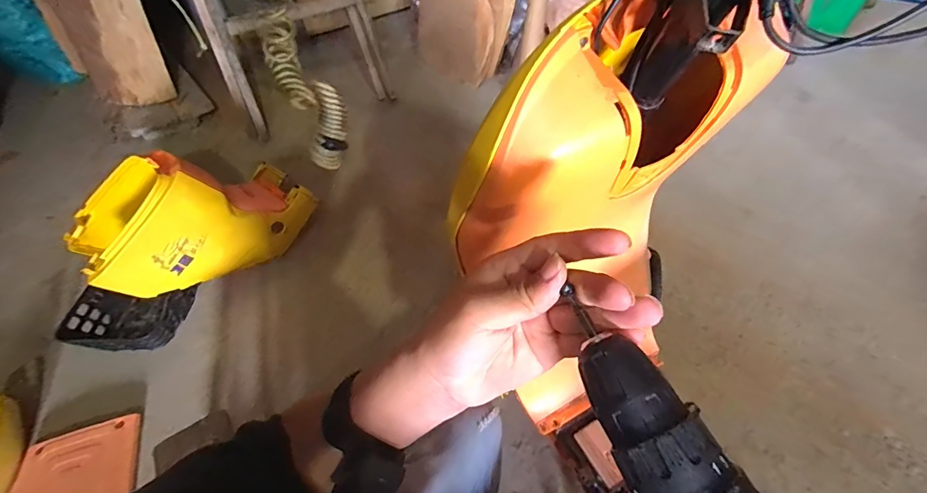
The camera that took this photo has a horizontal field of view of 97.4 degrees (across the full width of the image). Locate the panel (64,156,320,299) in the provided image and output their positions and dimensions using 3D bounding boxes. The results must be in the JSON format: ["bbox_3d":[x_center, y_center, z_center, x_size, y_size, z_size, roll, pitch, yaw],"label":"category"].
[{"bbox_3d":[-0.744,-0.095,1.143,0.281,0.320,0.544,32,58,27],"label":"panel"}]

